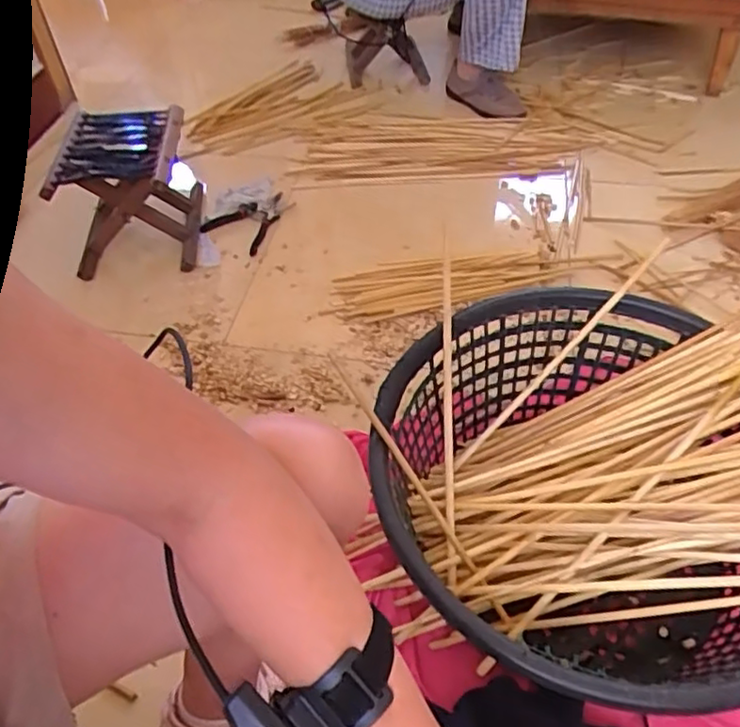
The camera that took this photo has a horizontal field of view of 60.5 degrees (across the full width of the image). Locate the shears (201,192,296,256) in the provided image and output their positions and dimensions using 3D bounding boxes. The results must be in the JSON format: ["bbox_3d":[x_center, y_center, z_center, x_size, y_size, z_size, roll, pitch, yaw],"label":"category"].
[{"bbox_3d":[-0.272,-0.305,1.344,0.156,0.026,0.202,13,51,13],"label":"shears"}]

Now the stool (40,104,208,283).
[{"bbox_3d":[-0.465,-0.354,1.250,0.221,0.175,0.269,-6,49,-3],"label":"stool"}]

